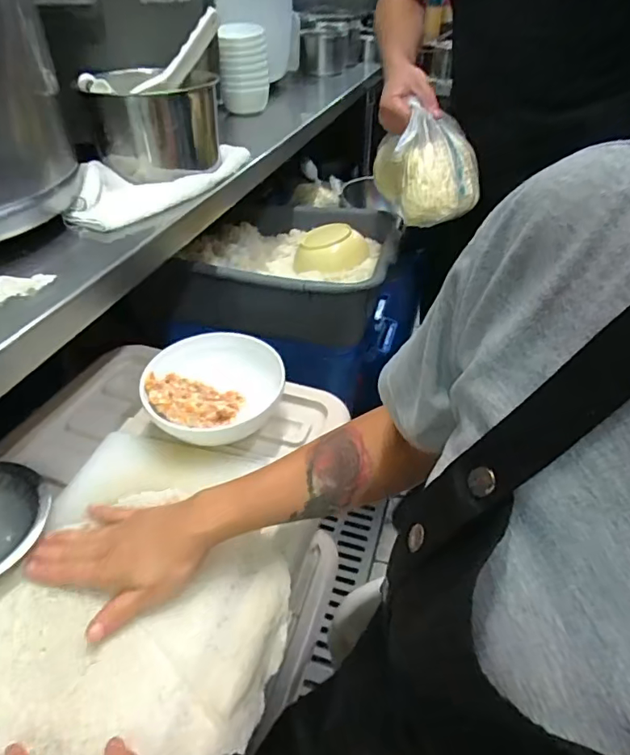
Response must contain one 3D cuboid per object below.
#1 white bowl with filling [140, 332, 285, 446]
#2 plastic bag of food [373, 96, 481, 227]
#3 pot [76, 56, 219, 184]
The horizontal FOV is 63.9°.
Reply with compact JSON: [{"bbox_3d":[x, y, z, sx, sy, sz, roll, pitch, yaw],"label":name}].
[{"bbox_3d":[-0.122,0.020,0.618,0.153,0.069,0.158,0,39,0],"label":"white bowl with filling"},{"bbox_3d":[0.170,-0.312,0.747,0.145,0.112,0.151,10,40,12],"label":"plastic bag of food"},{"bbox_3d":[-0.230,-0.373,0.736,0.171,0.121,0.175,-11,40,-14],"label":"pot"}]

